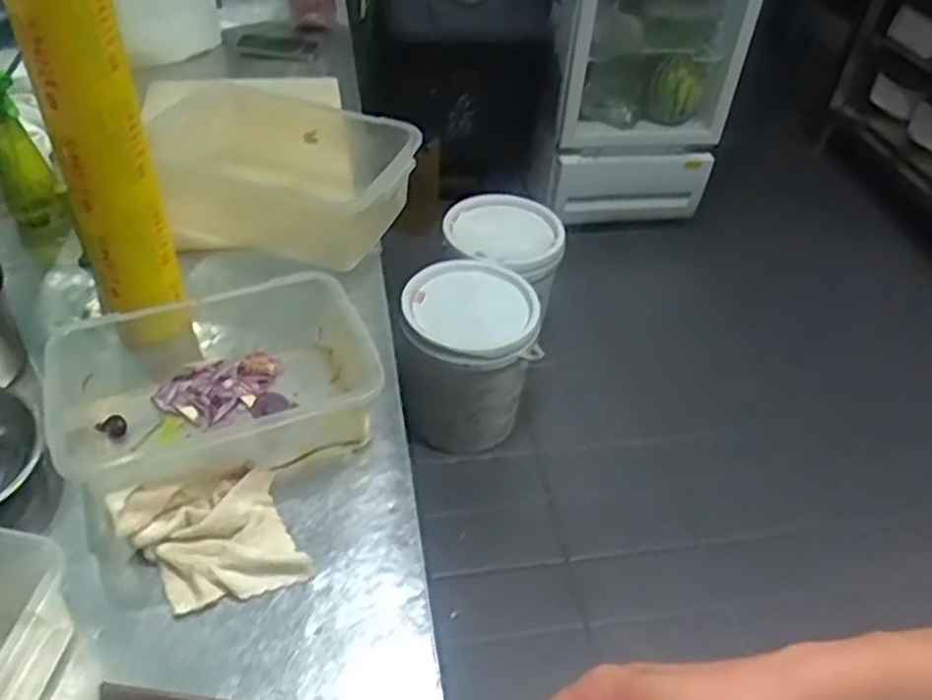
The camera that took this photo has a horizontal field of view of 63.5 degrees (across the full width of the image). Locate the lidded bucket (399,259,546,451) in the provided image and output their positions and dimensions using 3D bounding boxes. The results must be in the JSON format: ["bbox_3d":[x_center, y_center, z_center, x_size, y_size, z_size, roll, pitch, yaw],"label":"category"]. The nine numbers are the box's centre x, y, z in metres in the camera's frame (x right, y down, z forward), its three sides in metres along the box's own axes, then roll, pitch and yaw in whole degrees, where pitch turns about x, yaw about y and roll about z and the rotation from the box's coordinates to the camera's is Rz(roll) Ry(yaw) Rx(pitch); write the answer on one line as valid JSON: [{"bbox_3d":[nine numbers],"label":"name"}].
[{"bbox_3d":[0.003,0.029,1.763,0.301,0.381,0.294,2,43,-2],"label":"lidded bucket"}]

